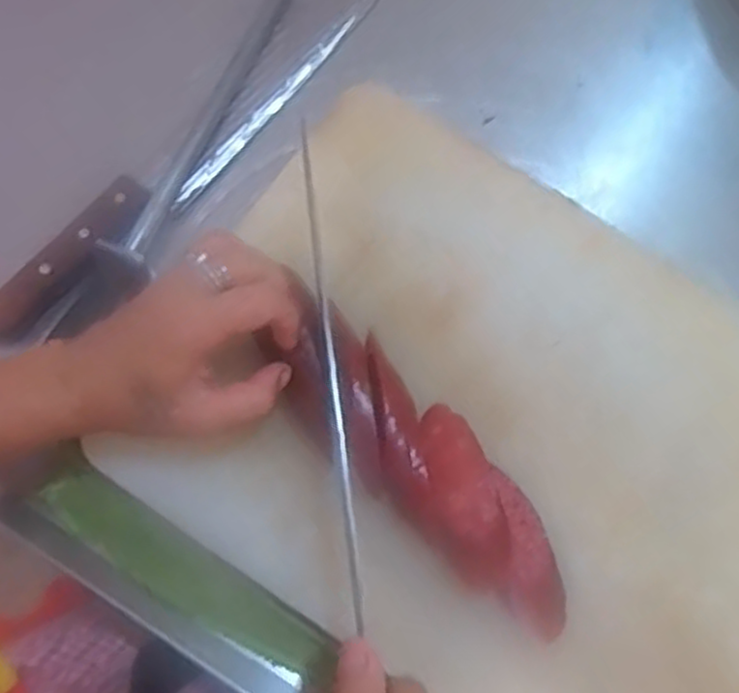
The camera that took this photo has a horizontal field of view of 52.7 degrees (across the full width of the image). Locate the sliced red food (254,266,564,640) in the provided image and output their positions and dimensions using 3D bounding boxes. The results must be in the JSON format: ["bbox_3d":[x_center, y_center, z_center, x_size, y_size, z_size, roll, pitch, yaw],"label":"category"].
[{"bbox_3d":[0.031,0.064,0.412,0.061,0.037,0.218,-43,90,-14],"label":"sliced red food"}]

